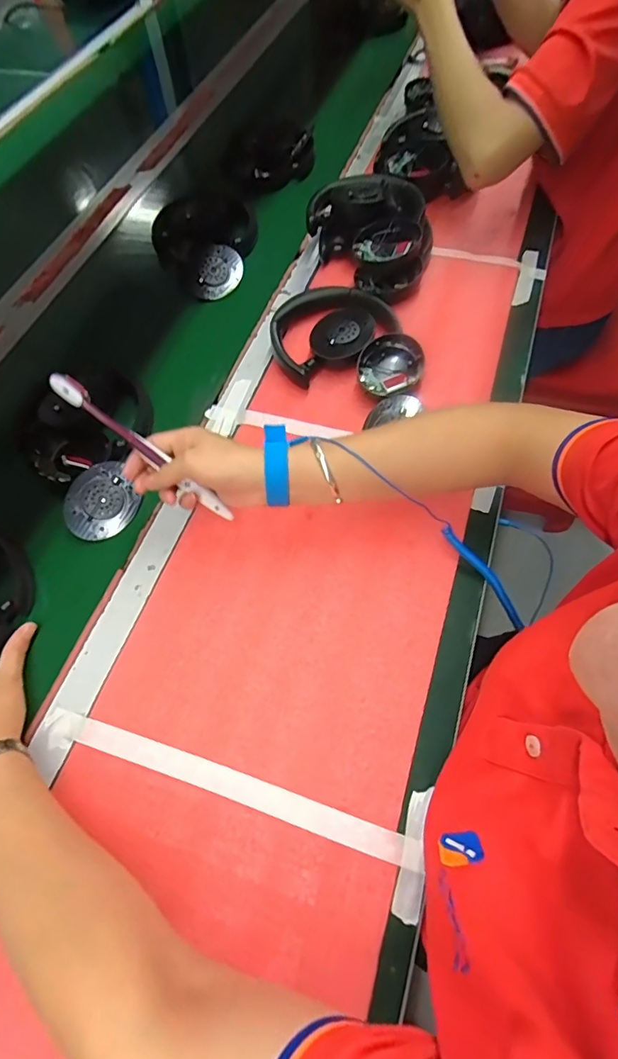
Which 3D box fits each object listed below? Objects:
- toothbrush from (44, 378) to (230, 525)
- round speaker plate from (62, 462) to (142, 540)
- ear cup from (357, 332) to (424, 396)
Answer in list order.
[{"bbox_3d":[-0.140,-0.068,0.421,0.184,0.009,0.016,40,66,-20],"label":"toothbrush"},{"bbox_3d":[-0.219,-0.029,0.501,0.073,0.011,0.072,2,81,-14],"label":"round speaker plate"},{"bbox_3d":[0.092,-0.182,0.549,0.069,0.031,0.086,17,65,12],"label":"ear cup"}]

